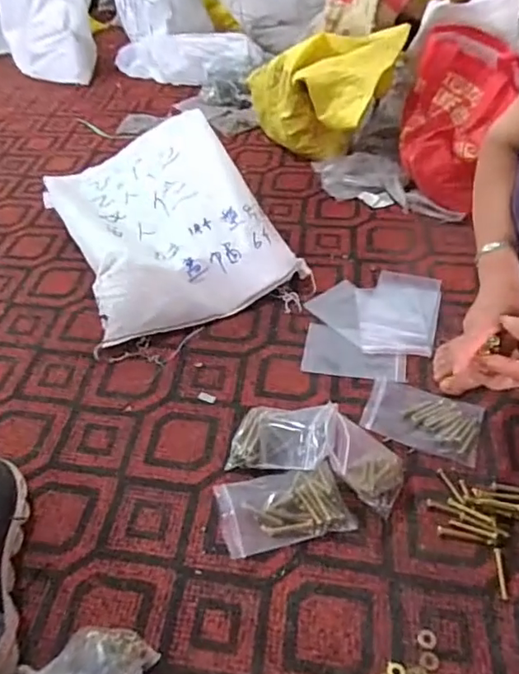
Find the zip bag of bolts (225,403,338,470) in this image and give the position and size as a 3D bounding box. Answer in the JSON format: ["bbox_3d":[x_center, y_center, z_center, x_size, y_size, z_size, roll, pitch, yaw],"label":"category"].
[{"bbox_3d":[0.026,0.123,0.692,0.128,0.085,0.087,11,49,15],"label":"zip bag of bolts"}]

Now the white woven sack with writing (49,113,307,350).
[{"bbox_3d":[-0.181,-0.232,1.016,0.347,0.149,0.470,-22,48,-15],"label":"white woven sack with writing"}]

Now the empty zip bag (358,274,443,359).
[{"bbox_3d":[0.222,-0.038,0.900,0.128,0.009,0.188,9,48,14],"label":"empty zip bag"}]

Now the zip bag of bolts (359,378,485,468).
[{"bbox_3d":[0.220,0.108,0.744,0.148,0.012,0.097,15,50,19],"label":"zip bag of bolts"}]

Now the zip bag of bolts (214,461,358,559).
[{"bbox_3d":[0.027,0.198,0.660,0.148,0.032,0.096,-14,47,-8],"label":"zip bag of bolts"}]

